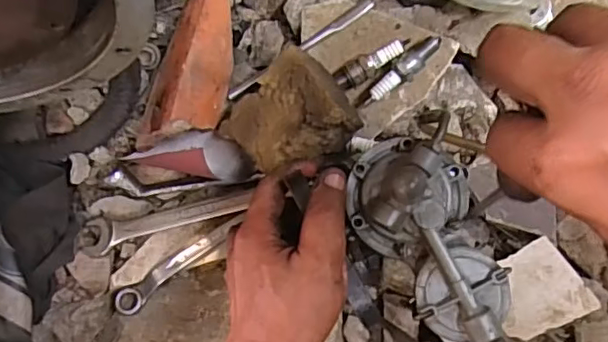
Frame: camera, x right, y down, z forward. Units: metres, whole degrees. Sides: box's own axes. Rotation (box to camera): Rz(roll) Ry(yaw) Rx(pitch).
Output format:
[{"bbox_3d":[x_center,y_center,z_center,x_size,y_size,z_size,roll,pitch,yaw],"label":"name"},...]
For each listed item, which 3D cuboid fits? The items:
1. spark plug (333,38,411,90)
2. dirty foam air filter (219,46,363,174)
[{"bbox_3d":[0.053,-0.087,0.464,0.062,0.013,0.020,-34,103,13],"label":"spark plug"},{"bbox_3d":[-0.010,-0.038,0.460,0.089,0.045,0.089,-8,75,33],"label":"dirty foam air filter"}]

